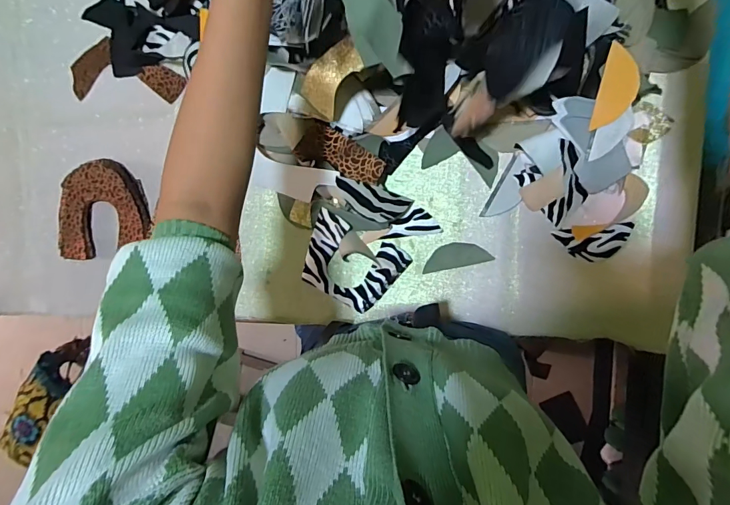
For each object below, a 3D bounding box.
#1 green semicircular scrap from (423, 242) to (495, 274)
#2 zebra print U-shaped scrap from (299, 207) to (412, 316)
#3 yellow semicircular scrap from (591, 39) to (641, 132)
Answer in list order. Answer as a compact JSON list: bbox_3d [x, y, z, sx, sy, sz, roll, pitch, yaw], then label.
[{"bbox_3d":[0.140,0.005,0.626,0.102,0.004,0.036,-12,93,6],"label":"green semicircular scrap"},{"bbox_3d":[-0.024,0.021,0.634,0.151,0.026,0.117,29,97,3],"label":"zebra print U-shaped scrap"},{"bbox_3d":[0.325,-0.210,0.524,0.043,0.005,0.100,14,116,22],"label":"yellow semicircular scrap"}]

